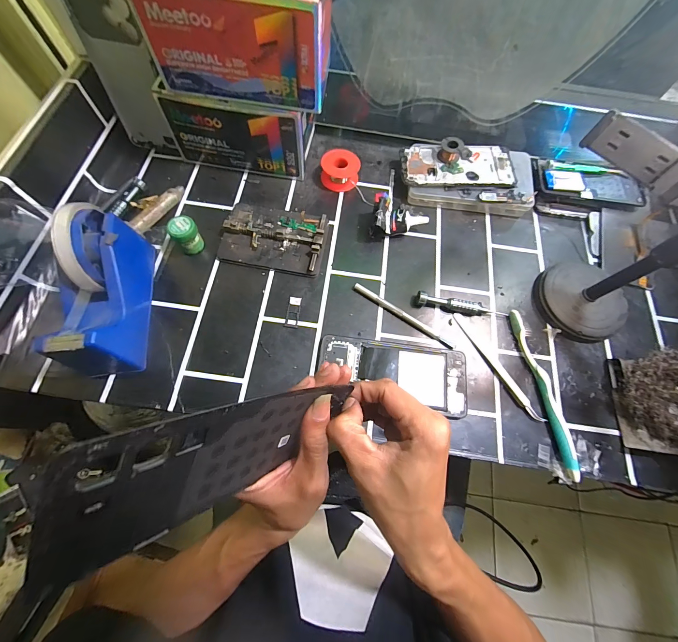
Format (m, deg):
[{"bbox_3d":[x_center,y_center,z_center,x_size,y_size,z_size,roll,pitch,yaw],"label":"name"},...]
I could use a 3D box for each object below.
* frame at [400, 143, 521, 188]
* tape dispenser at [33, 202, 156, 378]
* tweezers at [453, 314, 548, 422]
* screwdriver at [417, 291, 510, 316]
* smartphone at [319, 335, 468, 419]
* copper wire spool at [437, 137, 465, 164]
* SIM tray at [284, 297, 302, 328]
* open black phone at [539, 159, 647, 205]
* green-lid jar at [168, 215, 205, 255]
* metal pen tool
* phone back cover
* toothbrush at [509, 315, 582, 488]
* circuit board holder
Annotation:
[{"bbox_3d":[0.166,-0.219,0.422,0.154,0.005,0.075,2,68,2],"label":"frame"},{"bbox_3d":[-0.240,-0.033,0.303,0.060,0.102,0.158,0,70,-3],"label":"tape dispenser"},{"bbox_3d":[0.181,0.053,0.347,0.014,0.005,0.148,-31,74,-13],"label":"tweezers"},{"bbox_3d":[0.151,-0.019,0.366,0.112,0.015,0.017,7,69,0],"label":"screwdriver"},{"bbox_3d":[0.061,0.057,0.335,0.165,0.011,0.070,9,69,1],"label":"smartphone"},{"bbox_3d":[0.156,-0.237,0.417,0.030,0.020,0.027,14,69,2],"label":"copper wire spool"},{"bbox_3d":[-0.055,-0.012,0.359,0.016,0.004,0.040,7,69,0],"label":"SIM tray"},{"bbox_3d":[0.362,-0.200,0.432,0.149,0.012,0.065,10,76,-1],"label":"open black phone"},{"bbox_3d":[-0.185,-0.104,0.367,0.030,0.044,0.028,1,69,-3],"label":"green-lid jar"},{"bbox_3d":[0.078,-0.006,0.362,0.137,0.006,0.009,33,71,9],"label":"metal pen tool"},{"bbox_3d":[-0.055,0.074,0.163,0.008,0.155,0.071,31,106,31],"label":"phone back cover"},{"bbox_3d":[0.231,0.076,0.339,0.014,0.014,0.184,-7,70,-5],"label":"toothbrush"},{"bbox_3d":[-0.083,-0.110,0.387,0.129,0.021,0.091,10,69,1],"label":"circuit board holder"}]

